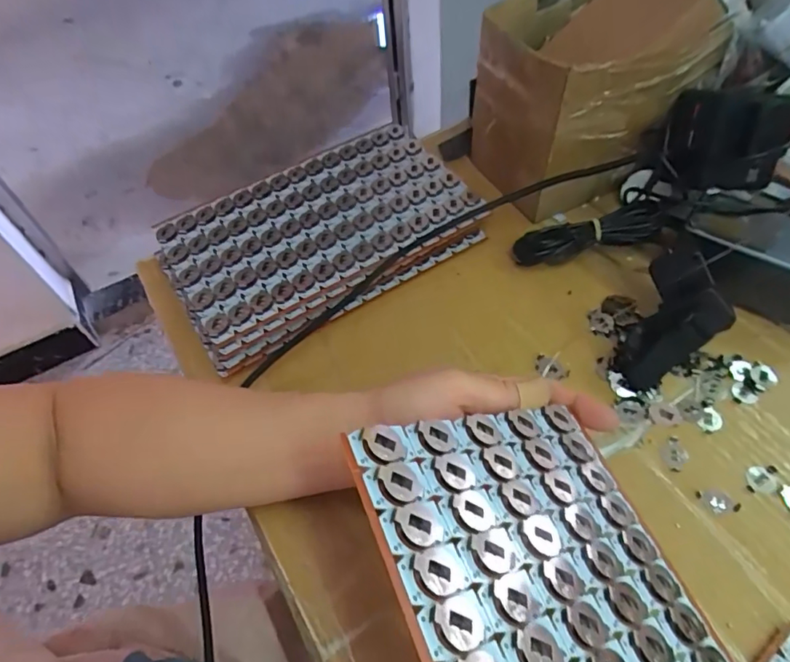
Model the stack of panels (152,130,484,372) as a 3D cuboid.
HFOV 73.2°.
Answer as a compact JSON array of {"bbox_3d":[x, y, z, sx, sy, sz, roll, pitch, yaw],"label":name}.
[{"bbox_3d":[-0.065,-0.083,0.462,0.253,0.037,0.154,-29,58,-15],"label":"stack of panels"}]

